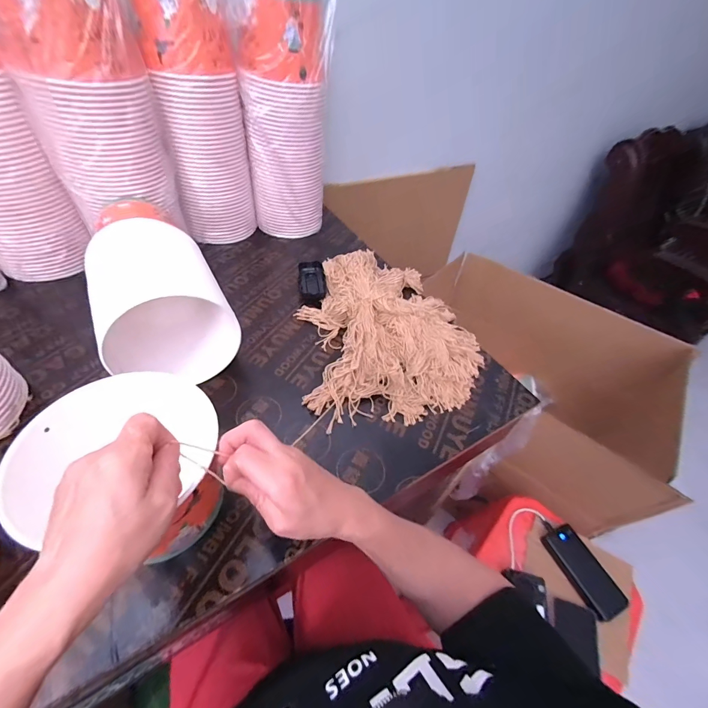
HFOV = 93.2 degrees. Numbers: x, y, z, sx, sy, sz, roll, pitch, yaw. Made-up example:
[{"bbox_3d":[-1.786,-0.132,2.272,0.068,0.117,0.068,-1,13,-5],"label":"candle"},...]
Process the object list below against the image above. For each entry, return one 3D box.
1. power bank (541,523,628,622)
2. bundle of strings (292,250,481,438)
[{"bbox_3d":[0.459,0.429,0.671,0.076,0.017,0.151,-13,50,-17],"label":"power bank"},{"bbox_3d":[0.062,-0.061,0.600,0.292,0.061,0.366,-3,48,-10],"label":"bundle of strings"}]

